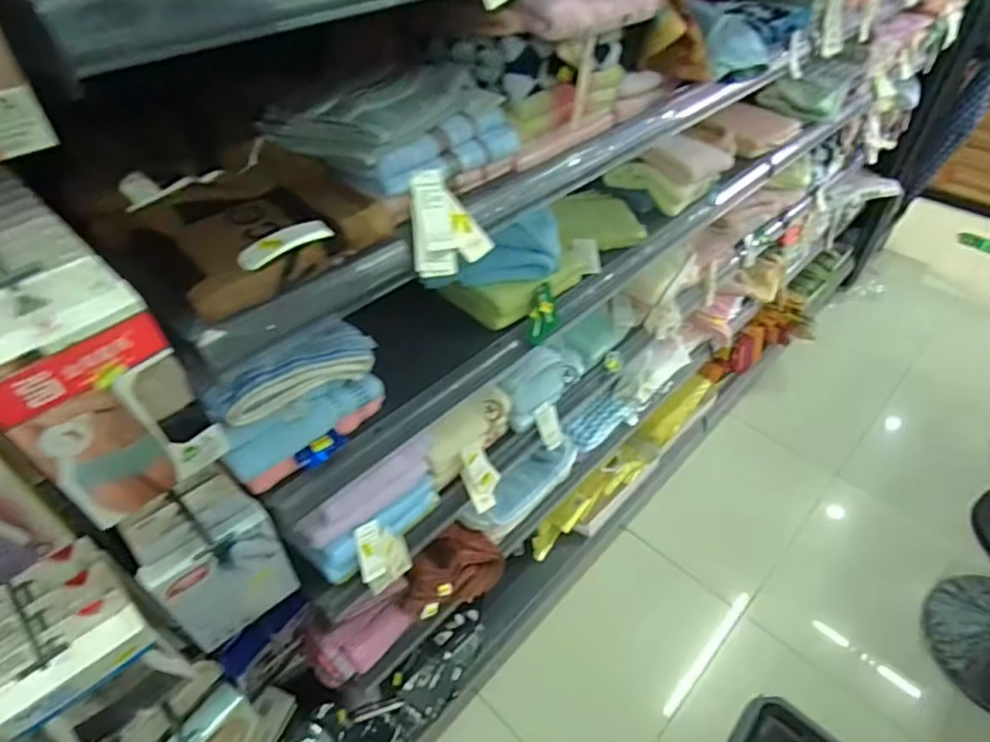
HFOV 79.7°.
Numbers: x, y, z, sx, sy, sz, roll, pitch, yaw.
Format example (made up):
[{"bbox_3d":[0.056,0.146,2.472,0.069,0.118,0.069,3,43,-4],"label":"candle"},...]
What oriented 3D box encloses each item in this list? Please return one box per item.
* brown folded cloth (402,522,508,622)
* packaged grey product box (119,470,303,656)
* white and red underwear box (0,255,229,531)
[{"bbox_3d":[-0.064,0.376,1.114,0.032,0.236,0.155,16,85,42],"label":"brown folded cloth"},{"bbox_3d":[-0.310,0.216,0.671,0.128,0.204,0.080,-26,49,-24],"label":"packaged grey product box"},{"bbox_3d":[-0.297,0.023,0.451,0.043,0.194,0.114,34,53,31],"label":"white and red underwear box"}]

